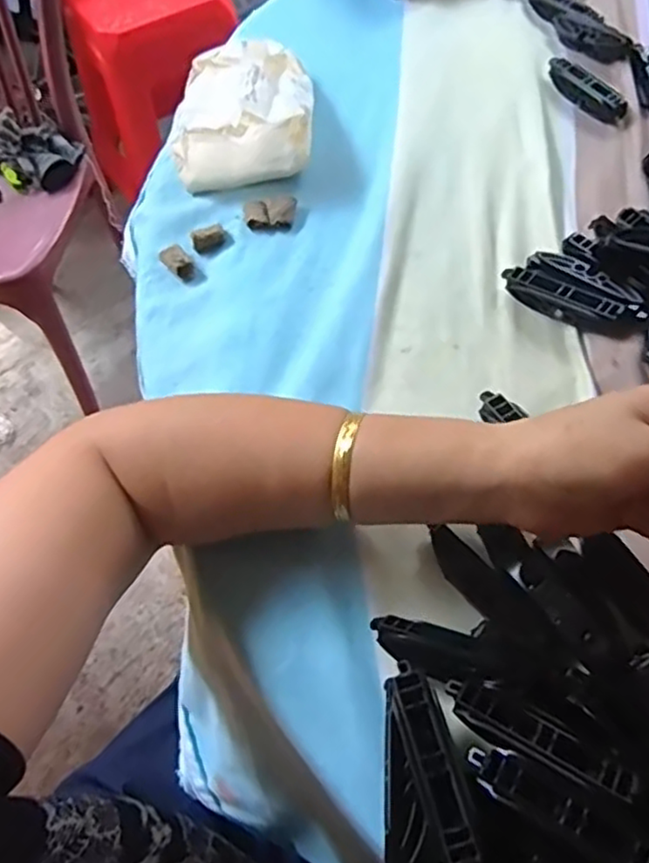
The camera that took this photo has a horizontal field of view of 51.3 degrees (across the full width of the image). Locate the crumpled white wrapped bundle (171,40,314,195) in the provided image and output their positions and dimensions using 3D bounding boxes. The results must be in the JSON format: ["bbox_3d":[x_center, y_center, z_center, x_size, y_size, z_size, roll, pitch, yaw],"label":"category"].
[{"bbox_3d":[-0.063,-0.253,0.522,0.108,0.041,0.145,-3,59,3],"label":"crumpled white wrapped bundle"}]

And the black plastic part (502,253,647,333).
[{"bbox_3d":[0.156,-0.088,0.419,0.084,0.022,0.036,31,66,21],"label":"black plastic part"}]

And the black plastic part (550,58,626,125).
[{"bbox_3d":[0.205,-0.268,0.528,0.018,0.018,0.078,-27,60,-12],"label":"black plastic part"}]

